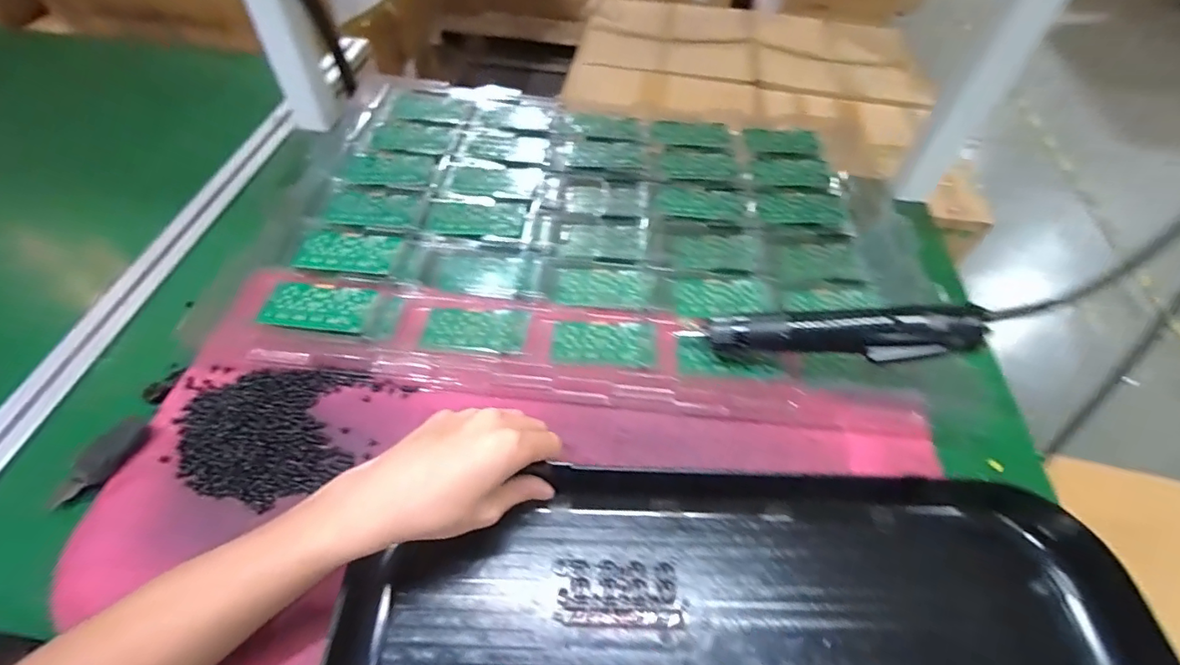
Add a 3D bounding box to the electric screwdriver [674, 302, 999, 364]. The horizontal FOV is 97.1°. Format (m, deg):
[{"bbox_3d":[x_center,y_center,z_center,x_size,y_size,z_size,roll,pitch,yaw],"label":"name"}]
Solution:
[{"bbox_3d":[0.188,-0.001,0.420,0.215,0.029,0.036,-1,49,21],"label":"electric screwdriver"}]

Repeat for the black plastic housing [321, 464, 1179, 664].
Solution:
[{"bbox_3d":[0.091,0.180,0.333,0.492,0.055,0.193,0,52,-3],"label":"black plastic housing"}]

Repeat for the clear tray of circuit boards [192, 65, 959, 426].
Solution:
[{"bbox_3d":[0.009,-0.127,0.560,0.639,0.030,0.446,5,52,3],"label":"clear tray of circuit boards"}]

